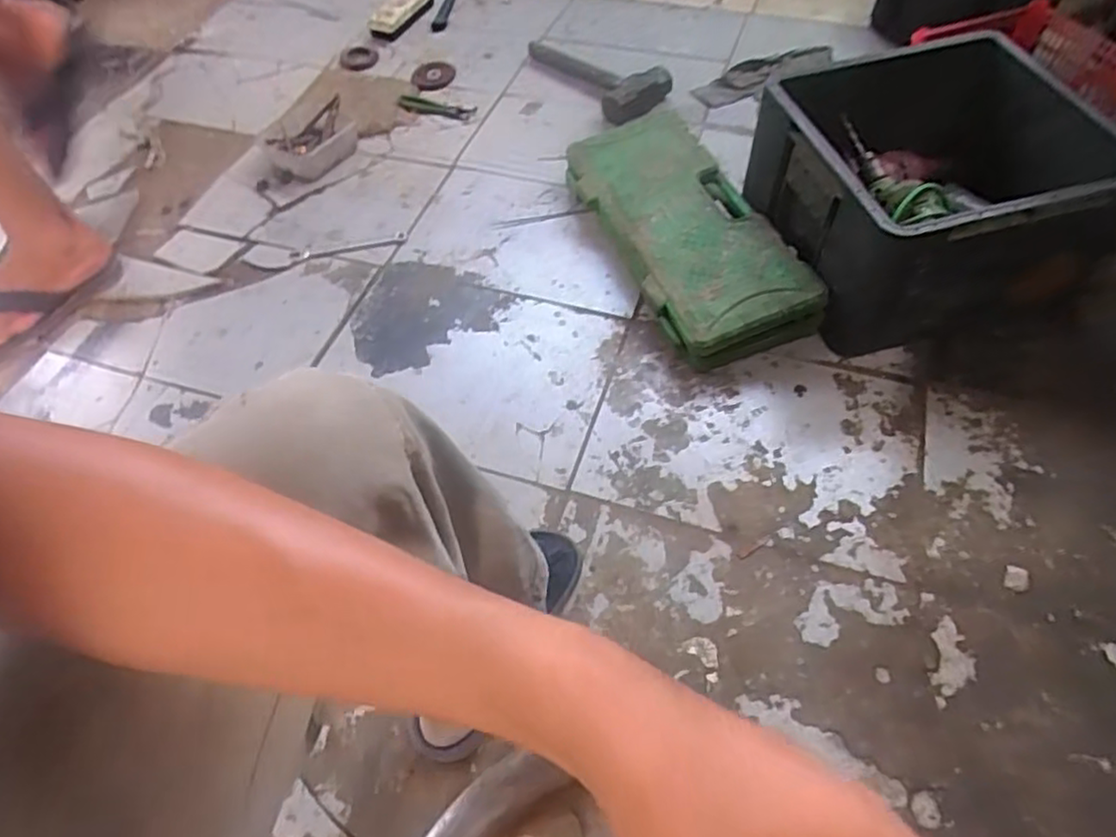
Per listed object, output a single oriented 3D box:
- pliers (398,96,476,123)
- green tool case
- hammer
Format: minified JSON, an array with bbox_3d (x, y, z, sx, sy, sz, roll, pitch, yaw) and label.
[{"bbox_3d":[-0.228,-0.583,1.289,0.162,0.018,0.050,16,57,14],"label":"pliers"},{"bbox_3d":[0.182,-0.281,1.026,0.196,0.096,0.481,-19,56,-10],"label":"green tool case"},{"bbox_3d":[0.063,-0.661,1.306,0.142,0.045,0.365,-36,60,-20],"label":"hammer"}]

